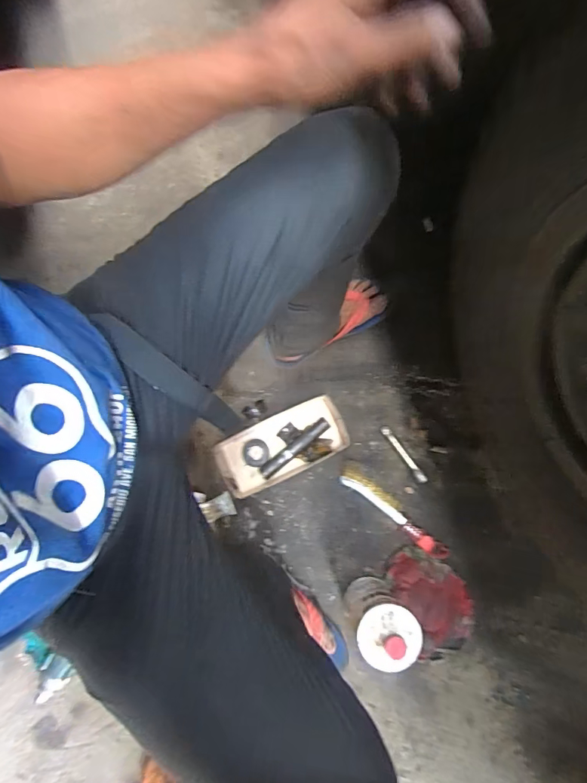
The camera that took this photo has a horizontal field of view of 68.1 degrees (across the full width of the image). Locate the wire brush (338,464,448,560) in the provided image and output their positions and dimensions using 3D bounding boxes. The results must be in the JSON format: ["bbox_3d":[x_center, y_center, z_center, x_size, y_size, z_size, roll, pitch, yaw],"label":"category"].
[{"bbox_3d":[0.187,0.222,0.801,0.239,0.030,0.041,39,81,6],"label":"wire brush"}]

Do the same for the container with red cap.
[{"bbox_3d":[0.136,0.360,0.682,0.085,0.226,0.085,0,80,-1],"label":"container with red cap"}]

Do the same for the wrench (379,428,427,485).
[{"bbox_3d":[0.209,0.119,0.826,0.020,0.018,0.128,-34,82,-7],"label":"wrench"}]

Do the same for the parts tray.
[{"bbox_3d":[-0.022,0.101,0.816,0.239,0.039,0.115,-24,81,-5],"label":"parts tray"}]

